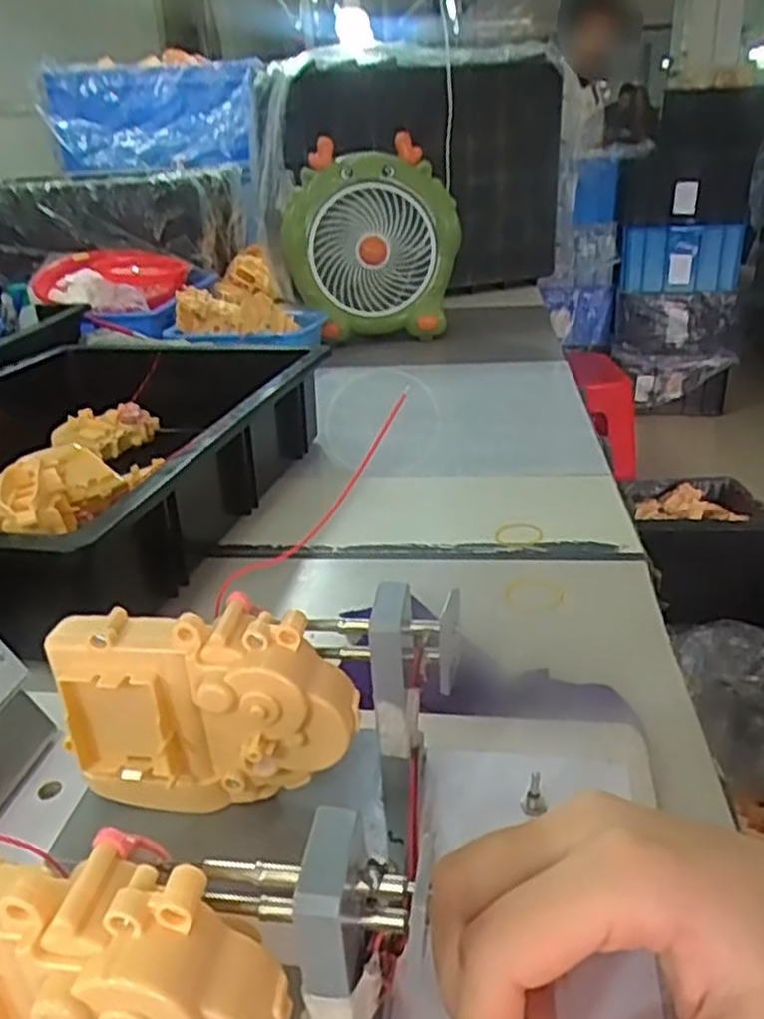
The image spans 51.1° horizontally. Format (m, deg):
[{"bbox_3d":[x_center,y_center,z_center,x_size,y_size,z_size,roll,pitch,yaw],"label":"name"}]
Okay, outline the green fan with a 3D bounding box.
[{"bbox_3d":[-0.016,-0.403,1.222,0.265,0.260,0.113,-5,26,-3],"label":"green fan"}]

